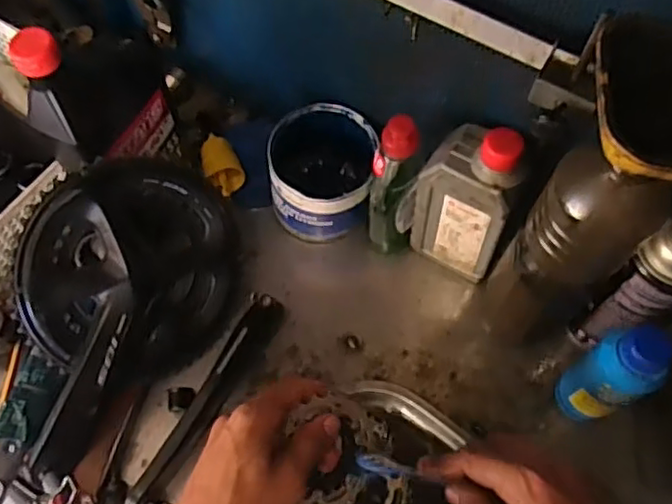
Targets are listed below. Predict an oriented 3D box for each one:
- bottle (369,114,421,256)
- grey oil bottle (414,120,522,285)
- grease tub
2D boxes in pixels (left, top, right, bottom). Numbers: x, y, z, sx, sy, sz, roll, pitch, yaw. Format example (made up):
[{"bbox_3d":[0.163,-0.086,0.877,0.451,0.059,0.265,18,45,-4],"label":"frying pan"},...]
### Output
[{"bbox_3d":[0.052,-0.051,0.584,0.039,0.176,0.053,5,62,3],"label":"bottle"},{"bbox_3d":[0.113,-0.039,0.558,0.077,0.182,0.047,31,67,16],"label":"grey oil bottle"},{"bbox_3d":[-0.014,-0.075,0.633,0.094,0.108,0.118,3,62,2],"label":"grease tub"}]

